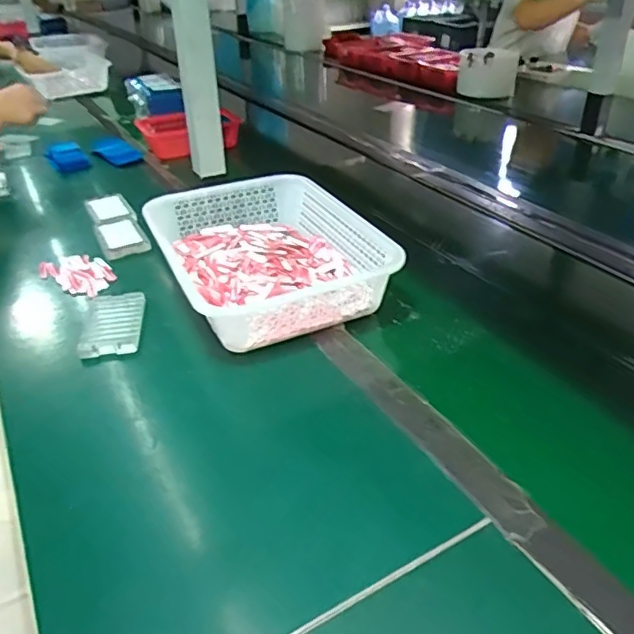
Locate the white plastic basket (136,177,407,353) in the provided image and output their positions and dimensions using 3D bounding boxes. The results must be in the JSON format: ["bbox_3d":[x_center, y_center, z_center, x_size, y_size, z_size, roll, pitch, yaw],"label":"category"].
[{"bbox_3d":[-0.071,-0.091,0.819,0.272,0.080,0.342,-15,36,-18],"label":"white plastic basket"}]

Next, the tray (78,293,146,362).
[{"bbox_3d":[-0.258,0.008,0.732,0.071,0.016,0.127,-7,34,-8],"label":"tray"}]

